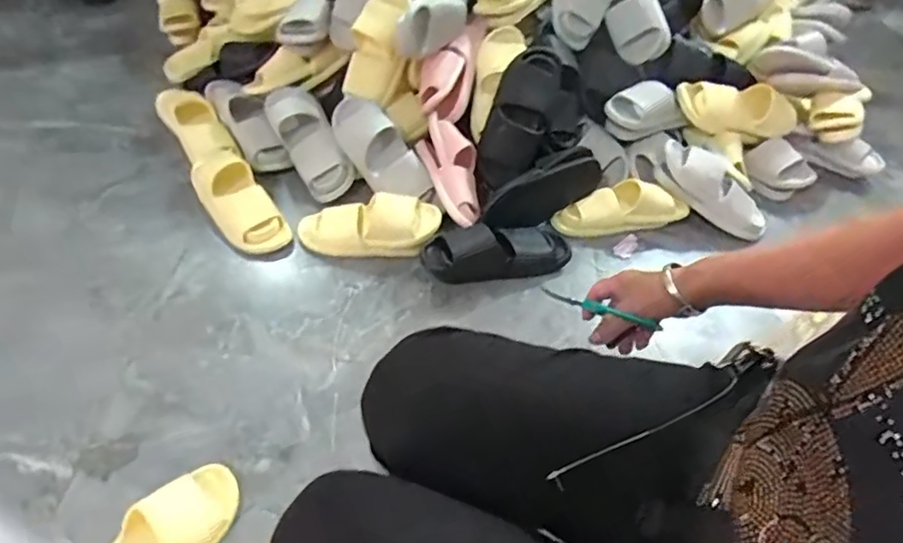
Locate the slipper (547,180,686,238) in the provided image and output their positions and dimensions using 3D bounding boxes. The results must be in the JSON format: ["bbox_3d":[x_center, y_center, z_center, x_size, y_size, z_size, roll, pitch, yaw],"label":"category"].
[{"bbox_3d":[0.359,-0.144,1.247,0.280,0.074,0.101,-9,49,-14],"label":"slipper"}]

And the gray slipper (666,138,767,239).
[{"bbox_3d":[0.567,-0.175,1.256,0.271,0.070,0.086,46,57,3],"label":"gray slipper"}]

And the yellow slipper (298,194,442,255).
[{"bbox_3d":[-0.162,-0.090,1.145,0.275,0.073,0.105,1,50,-6],"label":"yellow slipper"}]

